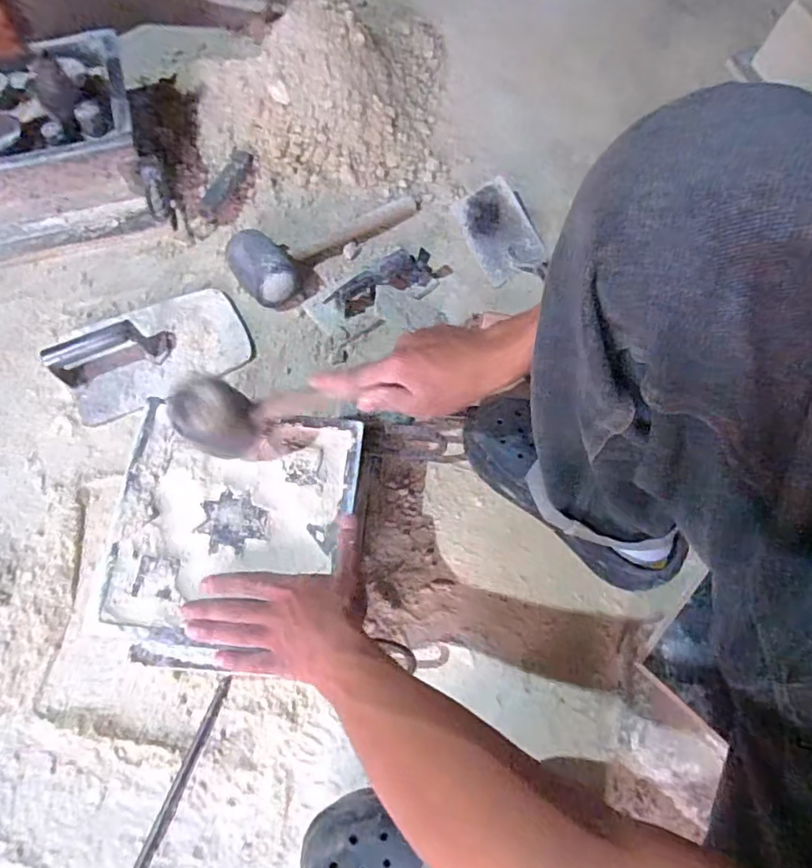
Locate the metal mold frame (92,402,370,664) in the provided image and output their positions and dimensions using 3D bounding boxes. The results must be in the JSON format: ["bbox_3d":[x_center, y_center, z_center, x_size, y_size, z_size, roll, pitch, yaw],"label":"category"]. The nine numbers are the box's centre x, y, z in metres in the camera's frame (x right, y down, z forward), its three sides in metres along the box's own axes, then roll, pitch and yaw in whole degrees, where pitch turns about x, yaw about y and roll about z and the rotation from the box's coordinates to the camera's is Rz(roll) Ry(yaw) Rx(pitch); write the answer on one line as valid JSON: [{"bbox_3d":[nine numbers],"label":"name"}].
[{"bbox_3d":[-0.166,0.106,0.585,0.222,0.115,0.231,6,70,3],"label":"metal mold frame"}]

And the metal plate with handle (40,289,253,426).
[{"bbox_3d":[-0.323,-0.113,0.707,0.229,0.066,0.133,-28,75,-13],"label":"metal plate with handle"}]

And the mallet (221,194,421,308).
[{"bbox_3d":[-0.104,-0.283,0.776,0.295,0.088,0.105,-40,76,-14],"label":"mallet"}]

